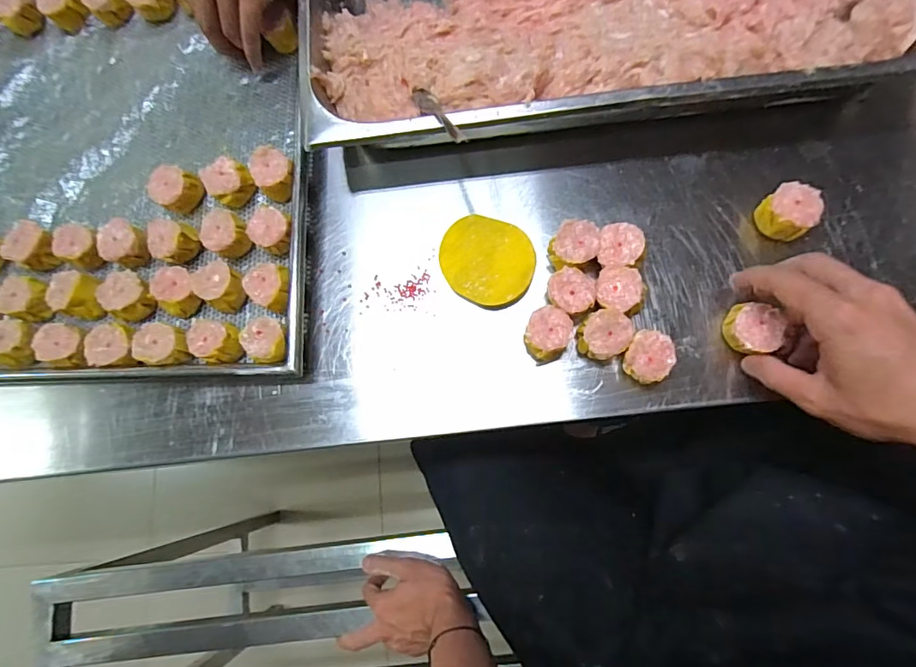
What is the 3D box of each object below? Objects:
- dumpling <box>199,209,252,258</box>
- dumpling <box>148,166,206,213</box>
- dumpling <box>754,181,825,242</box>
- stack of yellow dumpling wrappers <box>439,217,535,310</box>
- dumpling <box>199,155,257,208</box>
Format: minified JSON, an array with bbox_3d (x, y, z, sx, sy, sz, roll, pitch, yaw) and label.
[{"bbox_3d":[-0.204,-0.087,0.423,0.040,0.030,0.035,29,83,11],"label":"dumpling"},{"bbox_3d":[-0.260,-0.133,0.445,0.039,0.034,0.037,31,83,11],"label":"dumpling"},{"bbox_3d":[0.265,-0.098,0.384,0.038,0.025,0.039,-1,78,6],"label":"dumpling"},{"bbox_3d":[0.024,-0.060,0.409,0.080,0.021,0.074,19,81,10],"label":"stack of yellow dumpling wrappers"},{"bbox_3d":[-0.204,-0.135,0.439,0.038,0.034,0.041,-1,78,6],"label":"dumpling"}]

